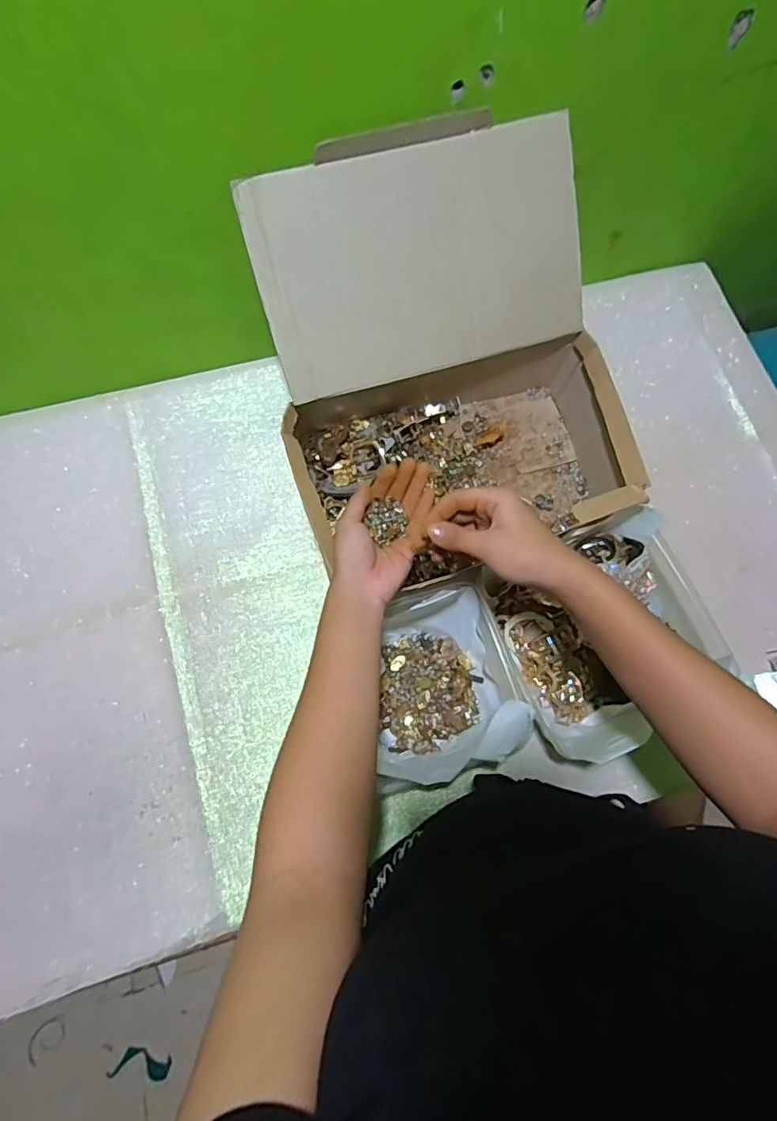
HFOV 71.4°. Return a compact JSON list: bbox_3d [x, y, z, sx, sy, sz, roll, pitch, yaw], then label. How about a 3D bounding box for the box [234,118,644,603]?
[{"bbox_3d":[0.060,-0.181,0.534,0.322,0.229,0.338,-13,73,-4],"label":"box"}]

